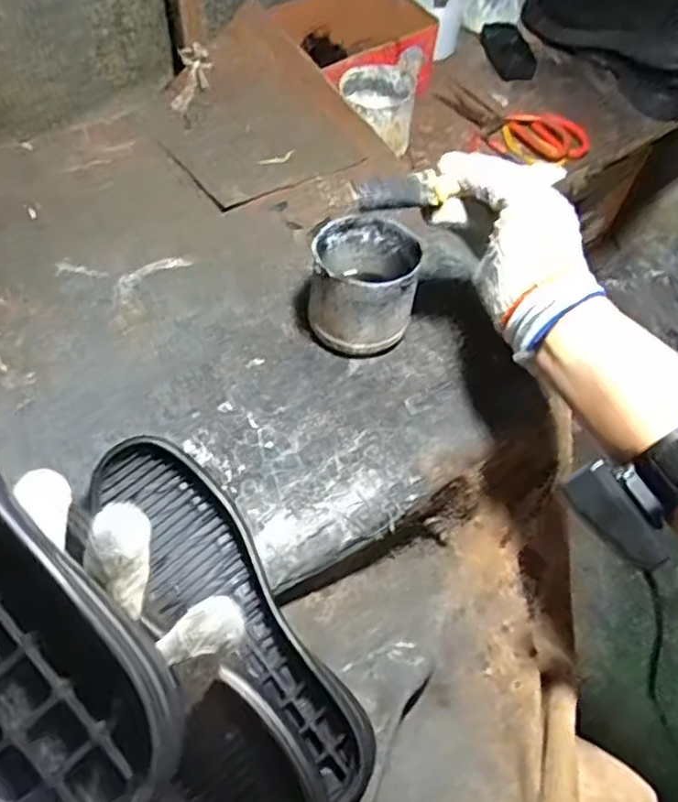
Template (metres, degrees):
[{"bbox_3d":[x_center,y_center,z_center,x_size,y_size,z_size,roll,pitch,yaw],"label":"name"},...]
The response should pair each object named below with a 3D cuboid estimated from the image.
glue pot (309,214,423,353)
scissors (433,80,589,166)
[{"bbox_3d":[0.021,-0.100,0.580,0.086,0.085,0.100,7,56,2],"label":"glue pot"},{"bbox_3d":[0.216,-0.359,0.861,0.206,0.020,0.094,32,60,17],"label":"scissors"}]

